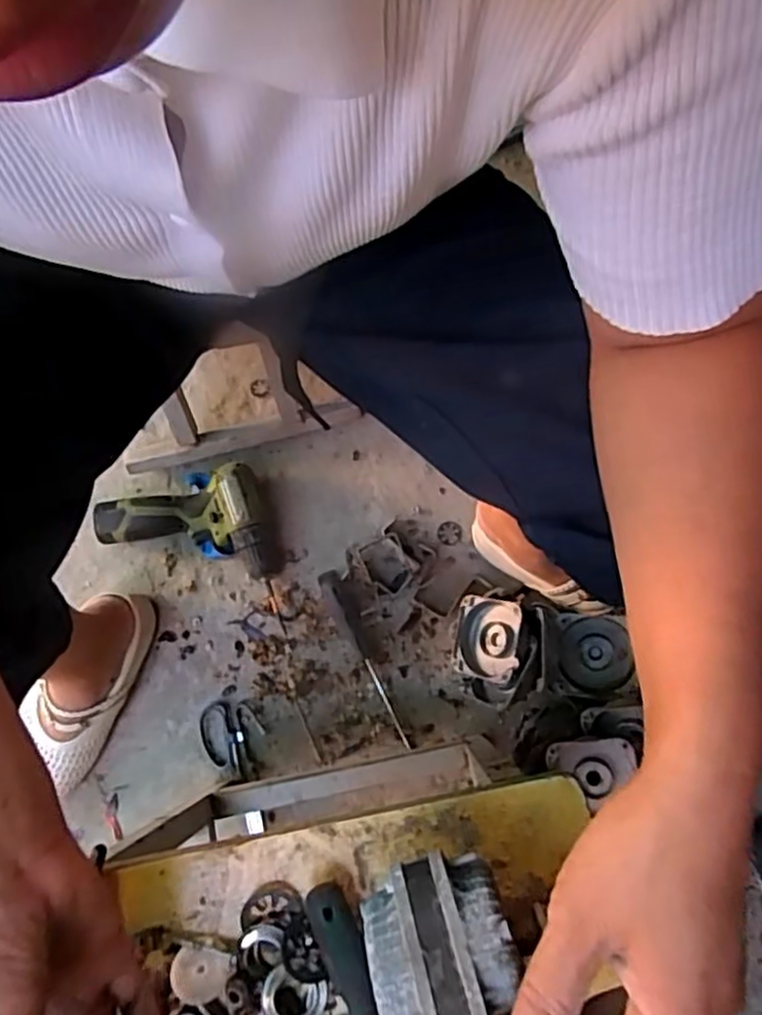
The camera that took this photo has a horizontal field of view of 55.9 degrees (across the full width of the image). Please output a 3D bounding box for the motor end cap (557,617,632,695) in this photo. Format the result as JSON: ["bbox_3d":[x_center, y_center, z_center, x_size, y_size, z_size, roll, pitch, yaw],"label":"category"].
[{"bbox_3d":[0.224,0.156,0.762,0.069,0.017,0.076,-3,80,1],"label":"motor end cap"}]

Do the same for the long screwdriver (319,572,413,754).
[{"bbox_3d":[-0.014,0.171,0.831,0.024,0.025,0.220,-28,80,-3],"label":"long screwdriver"}]

